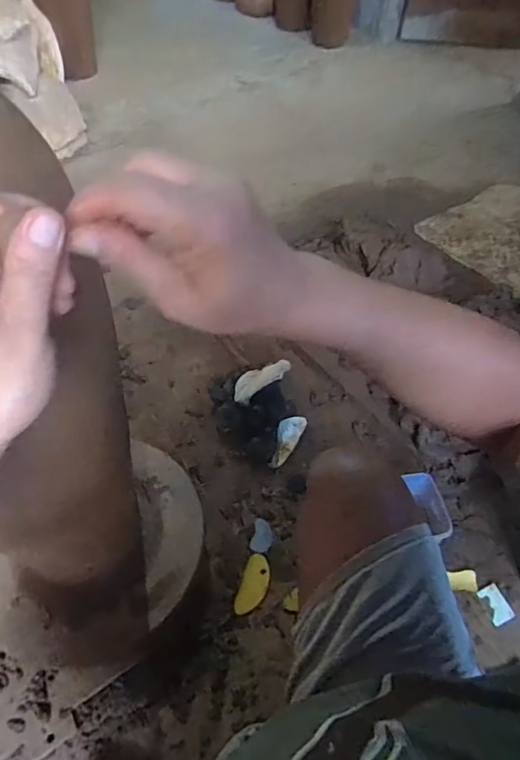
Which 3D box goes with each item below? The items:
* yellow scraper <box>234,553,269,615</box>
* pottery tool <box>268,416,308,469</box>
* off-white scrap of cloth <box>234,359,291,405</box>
[{"bbox_3d":[-0.010,0.390,0.949,0.047,0.005,0.108,18,67,1],"label":"yellow scraper"},{"bbox_3d":[0.058,0.140,1.143,0.051,0.027,0.136,22,69,14],"label":"pottery tool"},{"bbox_3d":[0.003,-0.002,1.151,0.146,0.030,0.072,-31,57,4],"label":"off-white scrap of cloth"}]

